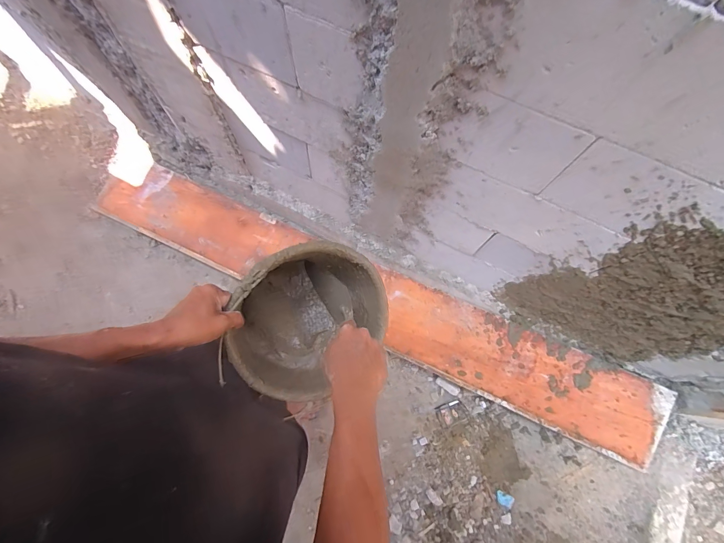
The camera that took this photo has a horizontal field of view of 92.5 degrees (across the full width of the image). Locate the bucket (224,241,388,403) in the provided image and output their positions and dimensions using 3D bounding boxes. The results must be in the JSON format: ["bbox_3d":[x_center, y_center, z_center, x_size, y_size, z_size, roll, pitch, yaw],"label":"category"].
[{"bbox_3d":[-0.130,0.076,0.673,0.283,0.209,0.274,-48,120,-18],"label":"bucket"}]

